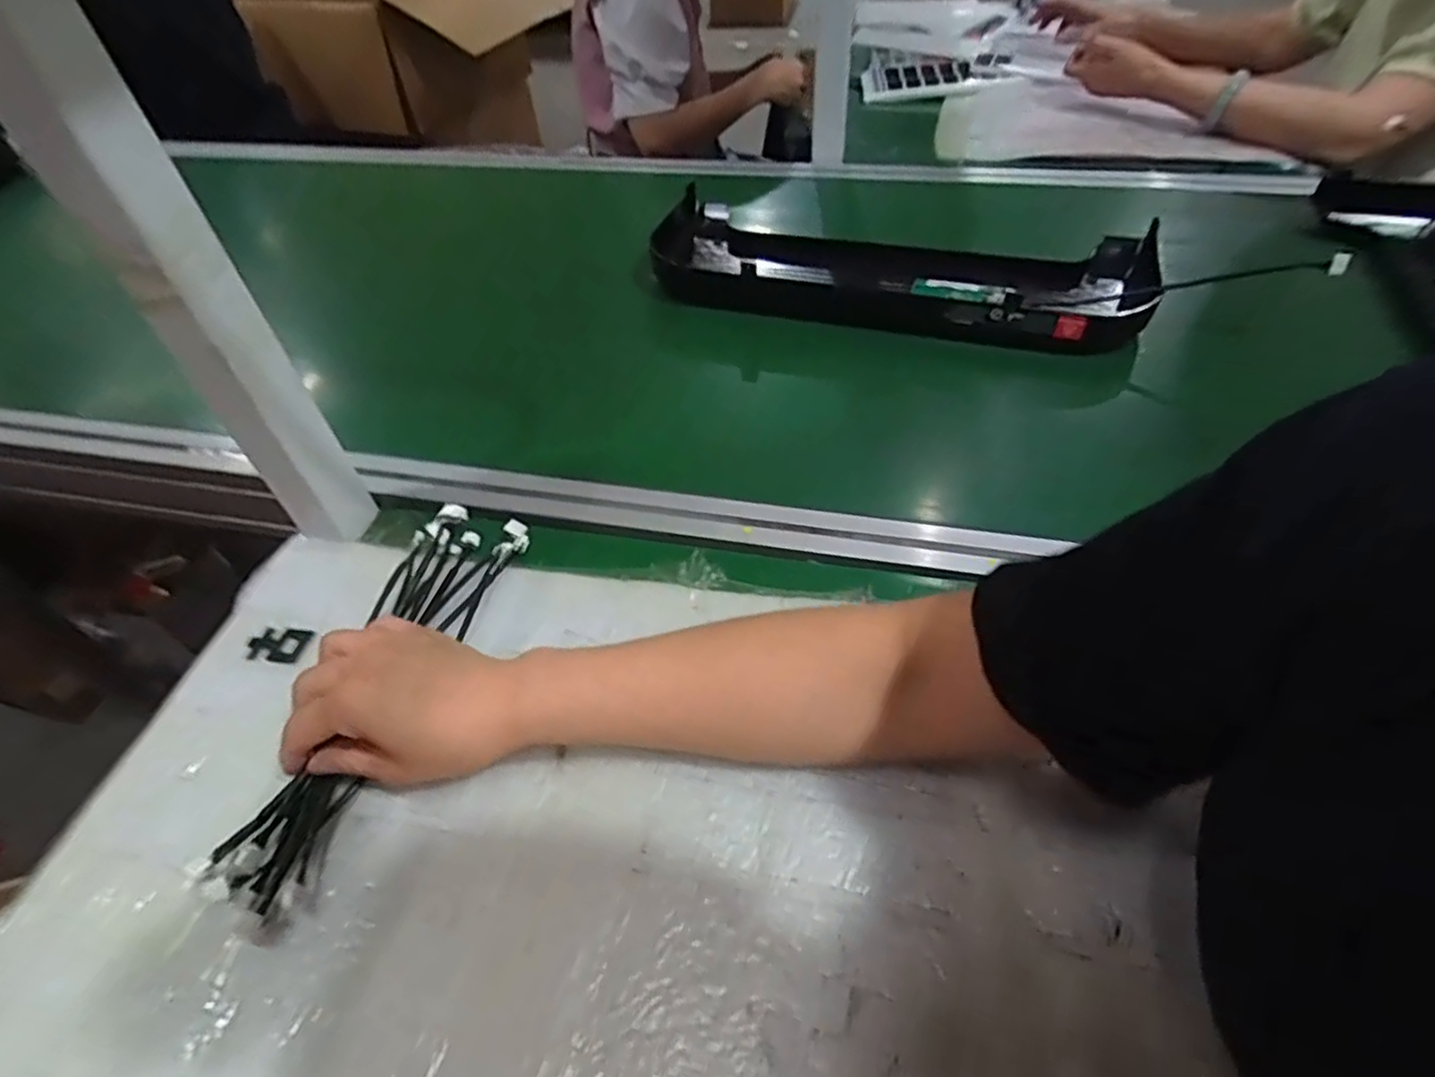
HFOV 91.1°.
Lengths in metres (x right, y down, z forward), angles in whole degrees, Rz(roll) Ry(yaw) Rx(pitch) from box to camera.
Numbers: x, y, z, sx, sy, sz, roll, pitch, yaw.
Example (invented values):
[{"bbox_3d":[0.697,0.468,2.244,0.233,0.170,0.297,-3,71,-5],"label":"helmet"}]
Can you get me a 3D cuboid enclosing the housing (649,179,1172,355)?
[{"bbox_3d":[0.168,-0.280,0.718,0.472,0.055,0.198,13,50,18],"label":"housing"}]

